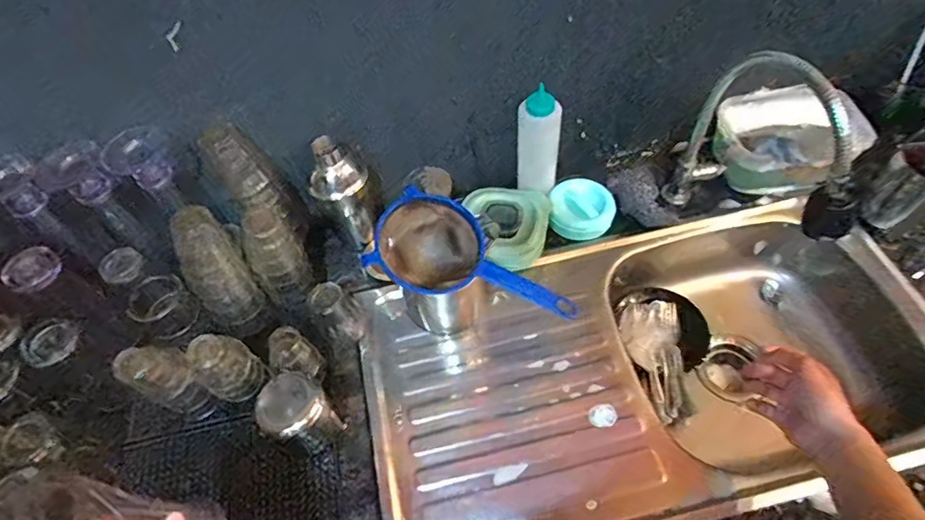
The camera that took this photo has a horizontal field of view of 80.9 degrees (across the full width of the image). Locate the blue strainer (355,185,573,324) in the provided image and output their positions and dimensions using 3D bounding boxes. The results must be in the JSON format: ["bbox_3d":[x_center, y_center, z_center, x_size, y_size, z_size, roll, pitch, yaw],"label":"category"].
[{"bbox_3d":[0.007,0.026,0.690,0.264,0.082,0.135,31,65,3],"label":"blue strainer"}]

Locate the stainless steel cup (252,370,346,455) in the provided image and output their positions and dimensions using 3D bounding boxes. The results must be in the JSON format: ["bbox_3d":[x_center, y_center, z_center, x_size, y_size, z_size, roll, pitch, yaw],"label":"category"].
[{"bbox_3d":[-0.190,0.186,0.640,0.063,0.105,0.069,-2,55,3],"label":"stainless steel cup"}]

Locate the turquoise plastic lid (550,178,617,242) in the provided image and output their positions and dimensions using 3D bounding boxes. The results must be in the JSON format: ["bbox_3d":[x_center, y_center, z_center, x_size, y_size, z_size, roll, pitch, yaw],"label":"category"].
[{"bbox_3d":[0.185,-0.077,0.838,0.097,0.028,0.097,-2,71,6],"label":"turquoise plastic lid"}]

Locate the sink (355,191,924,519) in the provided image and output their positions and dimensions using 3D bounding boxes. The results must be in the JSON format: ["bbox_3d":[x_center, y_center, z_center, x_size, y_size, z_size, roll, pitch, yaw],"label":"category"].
[{"bbox_3d":[0.256,0.163,0.766,0.751,0.147,0.395,-13,55,-4],"label":"sink"}]

